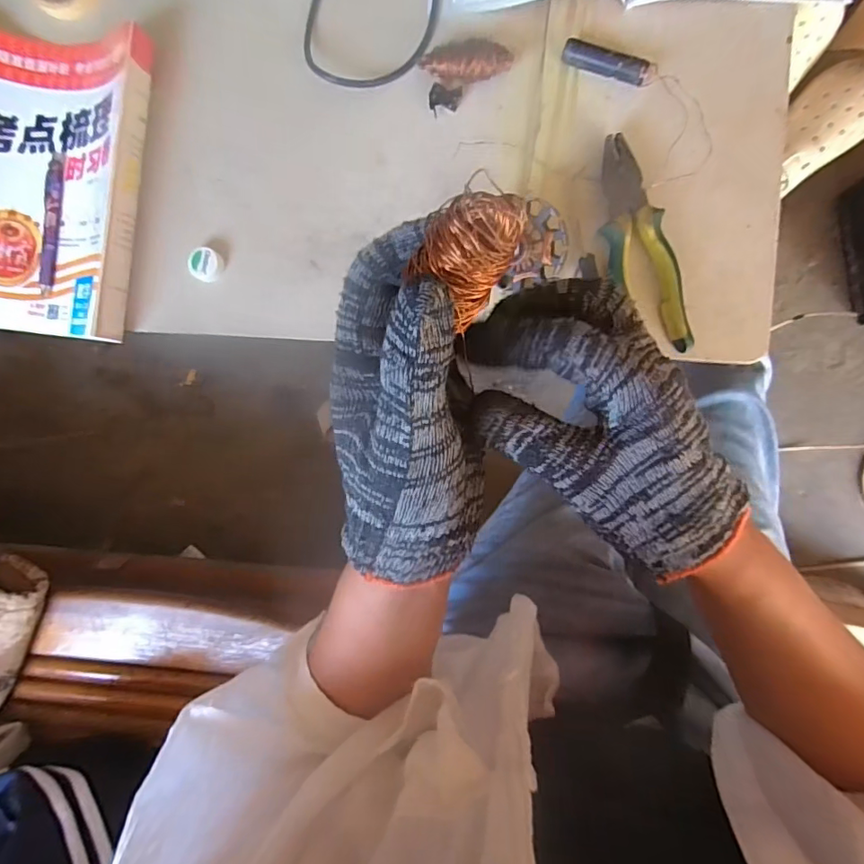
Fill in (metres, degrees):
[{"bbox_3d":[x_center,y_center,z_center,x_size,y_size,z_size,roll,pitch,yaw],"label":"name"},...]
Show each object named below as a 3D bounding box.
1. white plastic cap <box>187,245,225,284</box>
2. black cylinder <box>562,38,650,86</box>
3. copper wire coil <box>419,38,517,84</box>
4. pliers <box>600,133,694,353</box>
[{"bbox_3d":[-0.219,-0.162,0.498,0.028,0.021,0.031,32,93,5],"label":"white plastic cap"},{"bbox_3d":[0.152,-0.323,0.447,0.074,0.020,0.017,24,92,6],"label":"black cylinder"},{"bbox_3d":[0.030,-0.330,0.458,0.079,0.029,0.028,9,91,6],"label":"copper wire coil"},{"bbox_3d":[0.180,-0.161,0.441,0.052,0.015,0.189,-14,88,6],"label":"pliers"}]

